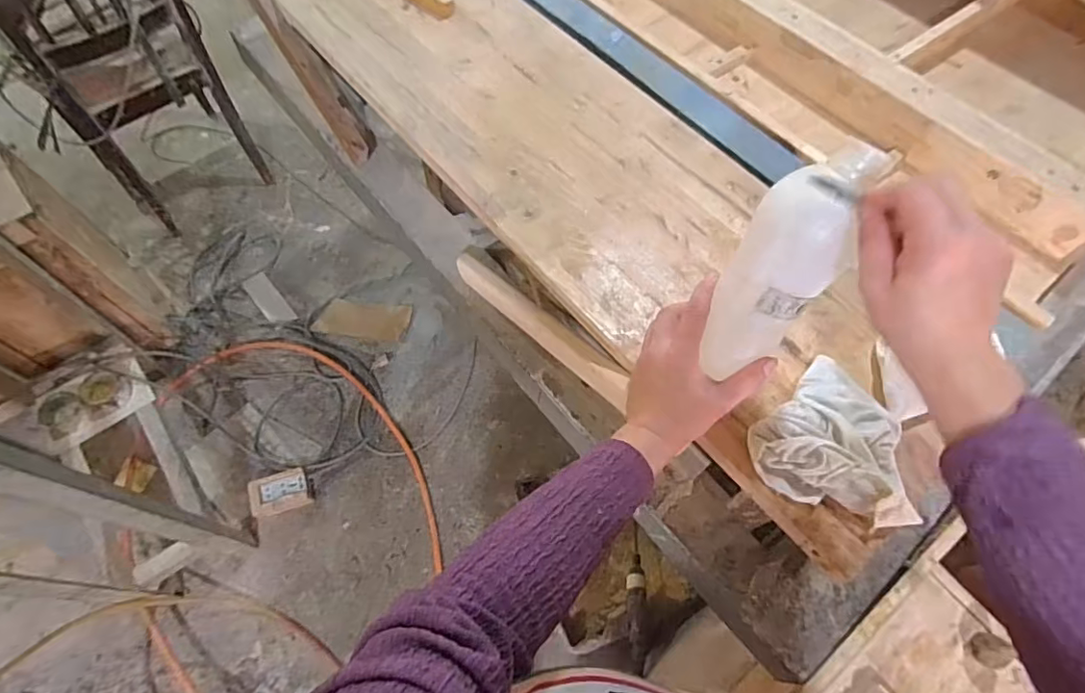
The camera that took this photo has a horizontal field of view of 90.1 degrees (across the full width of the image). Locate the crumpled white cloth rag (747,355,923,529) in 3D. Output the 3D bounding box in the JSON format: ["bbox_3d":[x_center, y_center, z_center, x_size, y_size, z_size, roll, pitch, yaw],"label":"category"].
[{"bbox_3d":[0.271,0.087,0.480,0.132,0.033,0.141,41,67,18],"label":"crumpled white cloth rag"}]

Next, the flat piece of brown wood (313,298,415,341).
[{"bbox_3d":[-0.531,-0.079,1.610,0.266,0.009,0.114,6,67,8],"label":"flat piece of brown wood"}]

